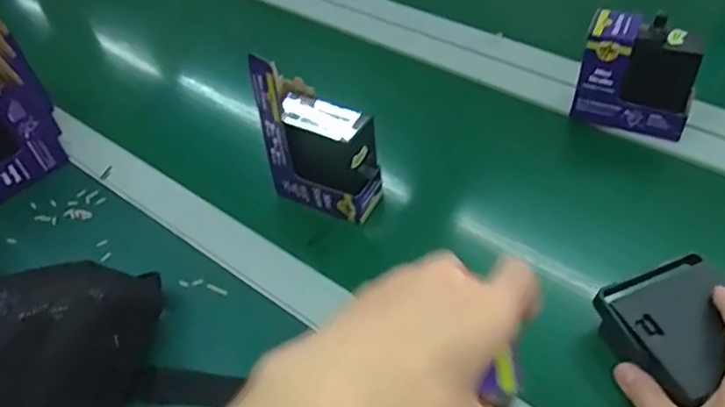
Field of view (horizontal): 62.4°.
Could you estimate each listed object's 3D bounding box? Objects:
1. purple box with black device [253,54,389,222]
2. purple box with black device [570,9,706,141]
[{"bbox_3d":[-0.034,-0.060,0.517,0.104,0.135,0.057,20,53,22],"label":"purple box with black device"},{"bbox_3d":[0.257,-0.115,0.559,0.101,0.100,0.042,21,53,23],"label":"purple box with black device"}]

